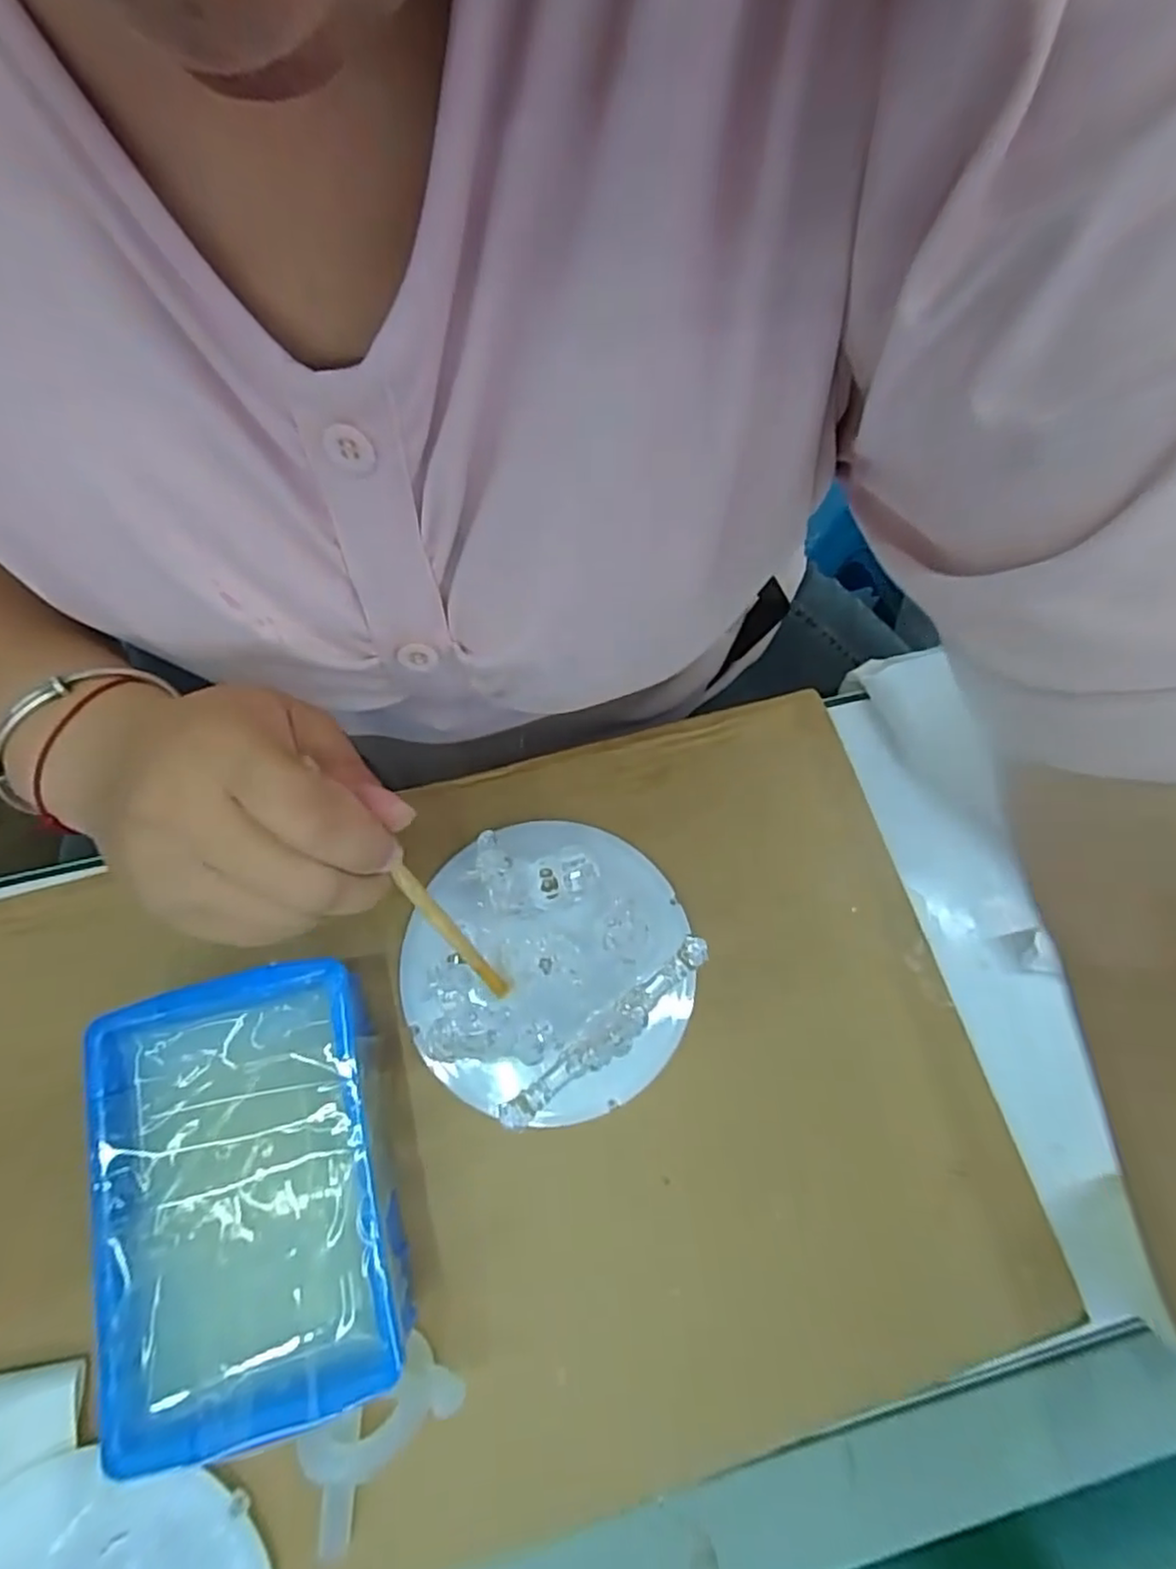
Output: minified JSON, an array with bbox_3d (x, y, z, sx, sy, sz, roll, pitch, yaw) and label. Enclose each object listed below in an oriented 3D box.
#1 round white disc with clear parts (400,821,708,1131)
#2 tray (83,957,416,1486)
[{"bbox_3d":[-0.018,0.081,0.306,0.123,0.025,0.123,1,69,-2],"label":"round white disc with clear parts"},{"bbox_3d":[-0.122,0.150,0.262,0.099,0.053,0.143,-13,73,-7],"label":"tray"}]

